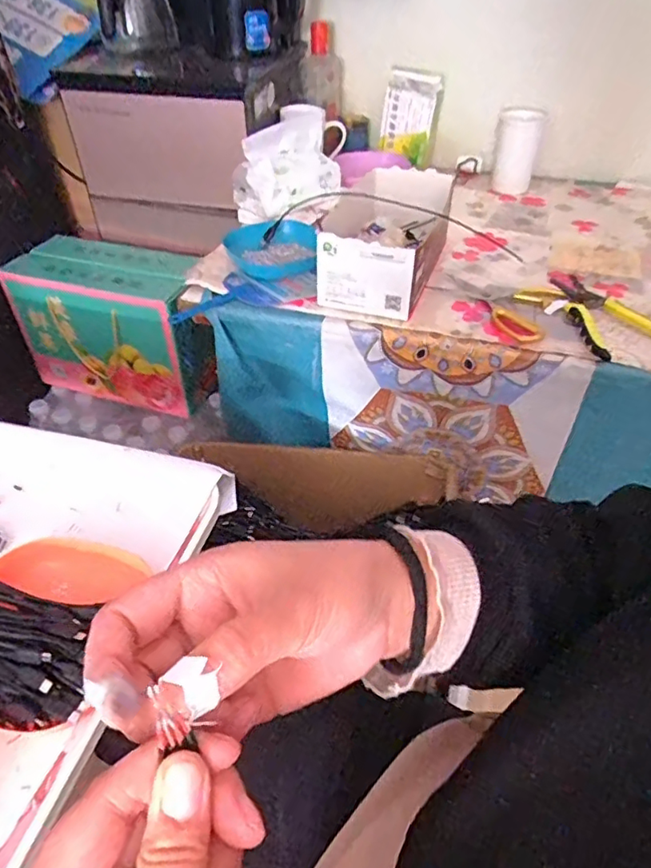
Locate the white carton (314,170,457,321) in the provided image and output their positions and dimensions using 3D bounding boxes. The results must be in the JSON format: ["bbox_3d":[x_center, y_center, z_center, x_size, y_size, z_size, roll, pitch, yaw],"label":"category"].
[{"bbox_3d":[0.081,-0.265,0.756,0.146,0.100,0.247,10,44,10],"label":"white carton"}]

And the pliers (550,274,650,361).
[{"bbox_3d":[0.331,-0.152,0.691,0.111,0.023,0.165,-18,47,-19],"label":"pliers"}]

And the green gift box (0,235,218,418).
[{"bbox_3d":[-0.368,-0.201,1.041,0.346,0.231,0.165,12,45,11],"label":"green gift box"}]

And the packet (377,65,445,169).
[{"bbox_3d":[0.152,-0.578,1.031,0.097,0.163,0.035,21,55,9],"label":"packet"}]

